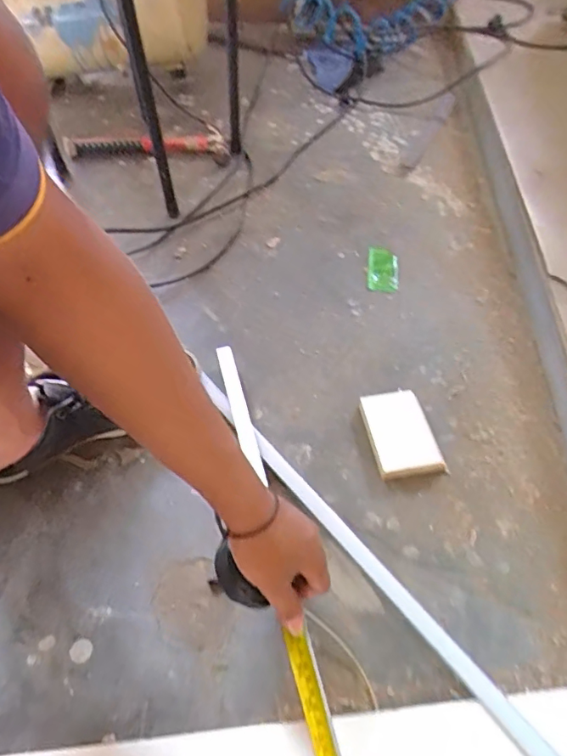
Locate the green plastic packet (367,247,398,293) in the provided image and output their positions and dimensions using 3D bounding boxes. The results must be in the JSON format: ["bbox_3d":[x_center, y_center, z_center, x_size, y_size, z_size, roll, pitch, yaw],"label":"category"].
[{"bbox_3d":[0.153,-0.170,0.772,0.045,0.011,0.092,5,52,4],"label":"green plastic packet"}]

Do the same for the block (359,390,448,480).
[{"bbox_3d":[0.135,0.063,0.583,0.071,0.025,0.107,-8,52,-5],"label":"block"}]

